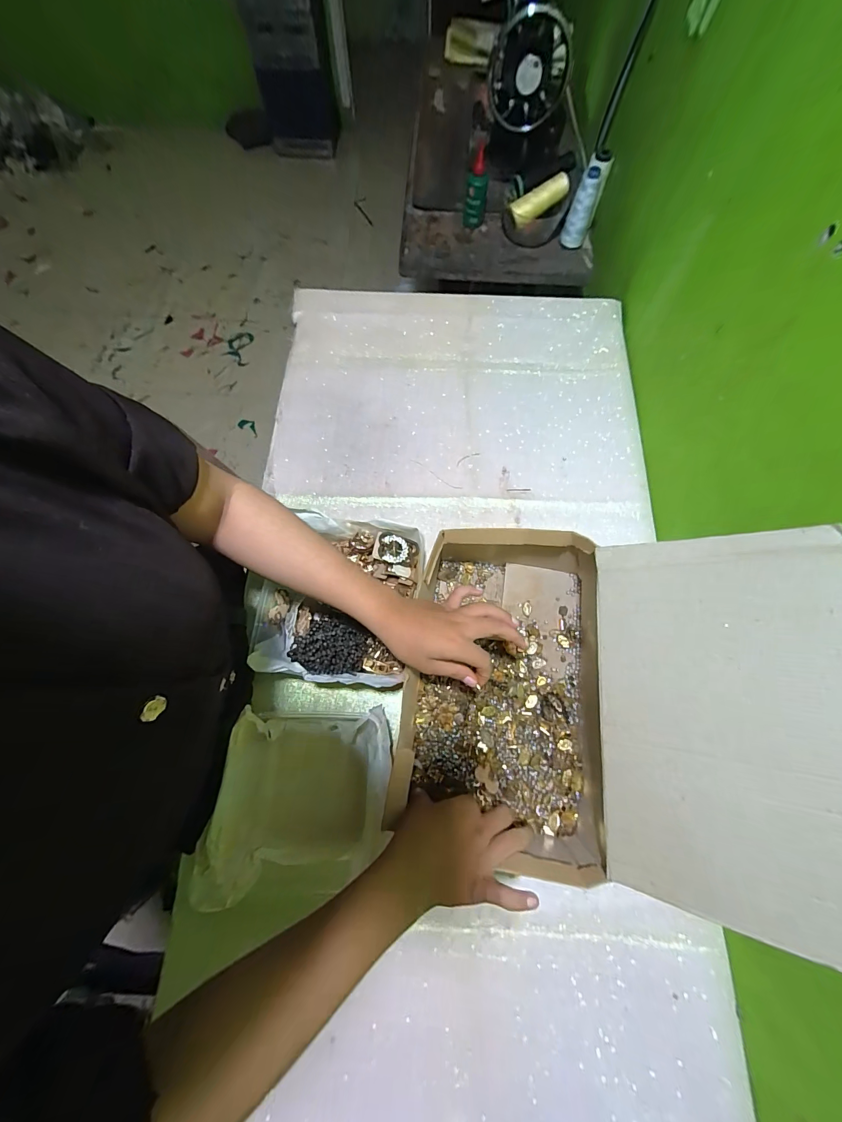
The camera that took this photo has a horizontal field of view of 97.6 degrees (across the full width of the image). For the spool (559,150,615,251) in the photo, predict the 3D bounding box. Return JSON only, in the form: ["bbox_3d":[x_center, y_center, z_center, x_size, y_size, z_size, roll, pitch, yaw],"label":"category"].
[{"bbox_3d":[0.310,-0.679,0.704,0.049,0.129,0.052,0,72,1],"label":"spool"}]

